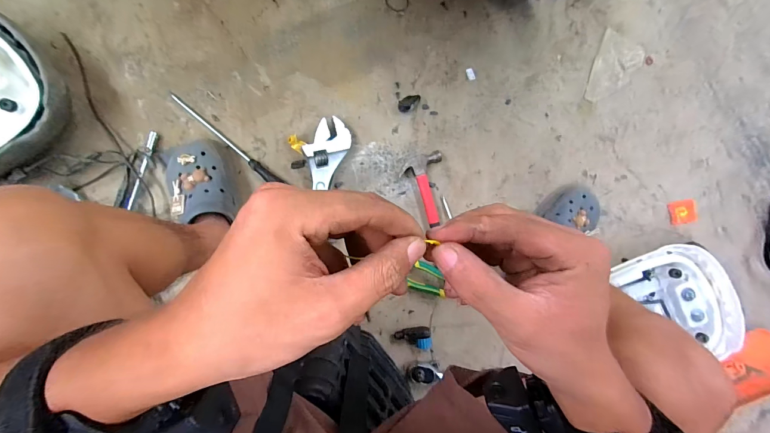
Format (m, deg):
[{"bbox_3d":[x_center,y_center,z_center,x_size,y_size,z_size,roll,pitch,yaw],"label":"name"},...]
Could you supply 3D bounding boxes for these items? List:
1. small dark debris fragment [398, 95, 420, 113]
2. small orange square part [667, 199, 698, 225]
[{"bbox_3d":[0.050,-0.234,0.684,0.050,0.021,0.026,-42,94,-7],"label":"small dark debris fragment"},{"bbox_3d":[0.682,-0.010,0.768,0.073,0.004,0.052,-8,89,-8],"label":"small orange square part"}]

